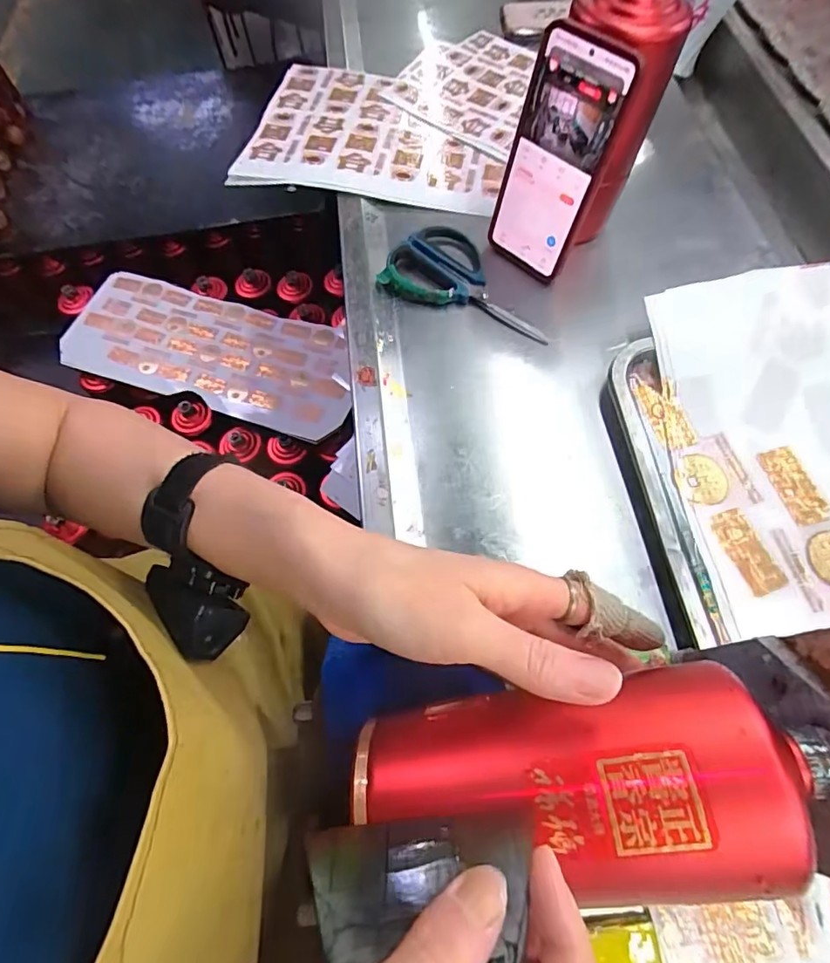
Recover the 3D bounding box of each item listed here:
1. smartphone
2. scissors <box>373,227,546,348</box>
[{"bbox_3d":[0.110,-0.255,0.412,0.013,0.168,0.079,-35,67,-29],"label":"smartphone"},{"bbox_3d":[0.054,-0.190,0.460,0.160,0.016,0.087,21,68,12],"label":"scissors"}]

